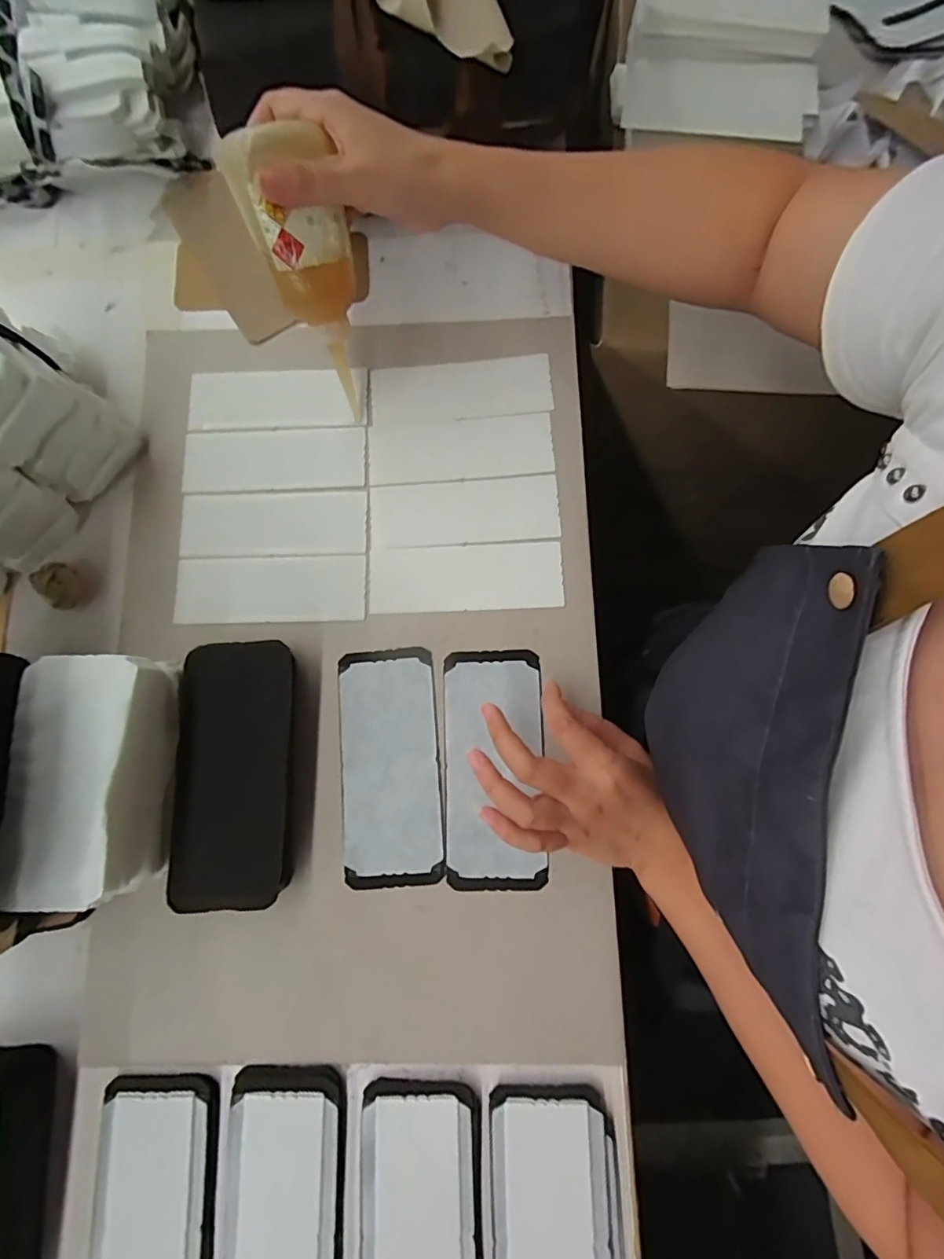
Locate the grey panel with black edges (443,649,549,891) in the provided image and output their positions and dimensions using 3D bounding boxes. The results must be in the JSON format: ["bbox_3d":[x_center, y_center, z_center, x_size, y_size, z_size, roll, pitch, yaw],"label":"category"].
[{"bbox_3d":[0.015,0.097,0.372,0.075,0.006,0.163,4,81,0],"label":"grey panel with black edges"}]

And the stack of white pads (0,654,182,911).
[{"bbox_3d":[-0.242,0.093,0.339,0.078,0.066,0.143,-3,80,-1],"label":"stack of white pads"}]

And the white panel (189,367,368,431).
[{"bbox_3d":[-0.160,-0.192,0.430,0.146,0.010,0.052,-1,80,0],"label":"white panel"}]

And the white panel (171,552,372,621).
[{"bbox_3d":[-0.156,-0.032,0.403,0.145,0.004,0.053,-1,80,0],"label":"white panel"}]

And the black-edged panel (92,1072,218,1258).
[{"bbox_3d":[-0.201,0.372,0.322,0.073,0.011,0.158,-3,80,-1],"label":"black-edged panel"}]

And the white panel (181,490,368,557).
[{"bbox_3d":[-0.156,-0.085,0.413,0.144,0.004,0.053,-1,80,0],"label":"white panel"}]

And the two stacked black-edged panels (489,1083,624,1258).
[{"bbox_3d":[0.052,0.376,0.314,0.077,0.013,0.169,-1,80,0],"label":"two stacked black-edged panels"}]

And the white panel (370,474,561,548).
[{"bbox_3d":[-0.006,-0.093,0.411,0.146,0.007,0.053,-3,80,-1],"label":"white panel"}]

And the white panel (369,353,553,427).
[{"bbox_3d":[-0.010,-0.198,0.428,0.146,0.004,0.052,-5,80,-1],"label":"white panel"}]

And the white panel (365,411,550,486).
[{"bbox_3d":[-0.010,-0.146,0.420,0.146,0.006,0.052,-5,80,-1],"label":"white panel"}]

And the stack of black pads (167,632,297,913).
[{"bbox_3d":[-0.169,0.098,0.368,0.076,0.023,0.176,-3,80,-1],"label":"stack of black pads"}]

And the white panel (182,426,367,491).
[{"bbox_3d":[-0.160,-0.140,0.424,0.144,0.007,0.053,-1,80,0],"label":"white panel"}]

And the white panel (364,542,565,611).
[{"bbox_3d":[-0.005,-0.041,0.402,0.146,0.005,0.052,-1,80,0],"label":"white panel"}]

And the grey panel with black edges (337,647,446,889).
[{"bbox_3d":[-0.059,0.097,0.375,0.070,0.005,0.162,-4,80,-1],"label":"grey panel with black edges"}]

